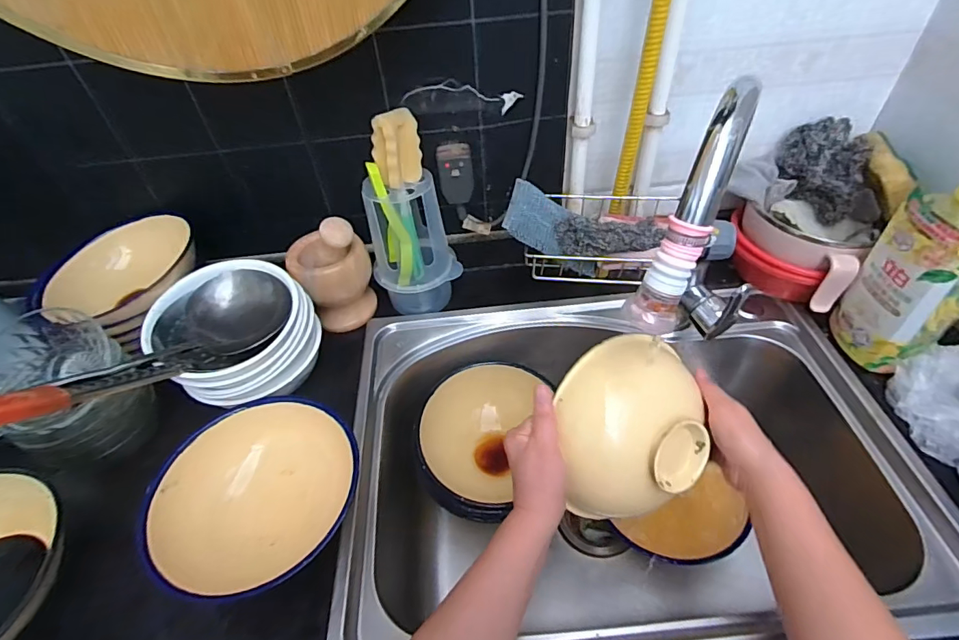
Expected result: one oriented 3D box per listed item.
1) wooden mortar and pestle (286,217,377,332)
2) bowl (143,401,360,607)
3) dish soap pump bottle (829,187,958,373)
[{"bbox_3d":[-0.194,-0.066,0.639,0.098,0.152,0.083,-21,49,-14],"label":"wooden mortar and pestle"},{"bbox_3d":[-0.205,0.176,0.469,0.187,0.091,0.178,-3,47,3],"label":"bowl"},{"bbox_3d":[0.455,-0.053,0.486,0.096,0.261,0.064,32,57,30],"label":"dish soap pump bottle"}]

